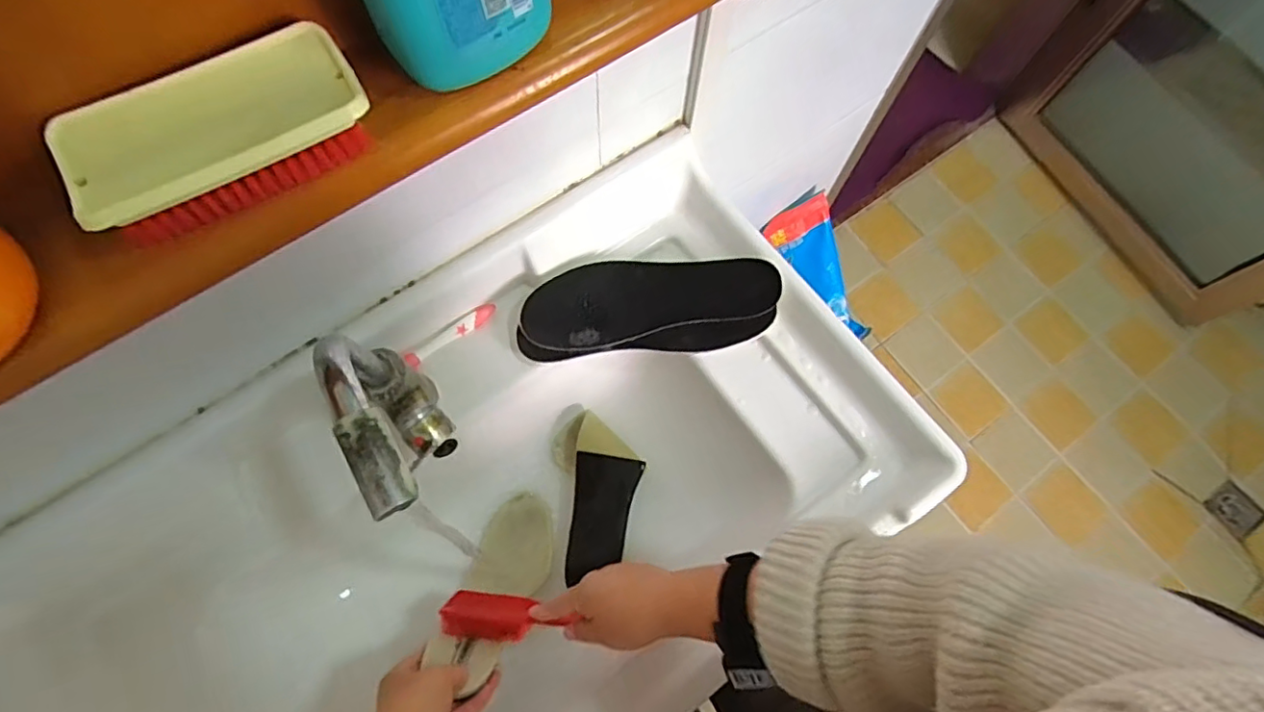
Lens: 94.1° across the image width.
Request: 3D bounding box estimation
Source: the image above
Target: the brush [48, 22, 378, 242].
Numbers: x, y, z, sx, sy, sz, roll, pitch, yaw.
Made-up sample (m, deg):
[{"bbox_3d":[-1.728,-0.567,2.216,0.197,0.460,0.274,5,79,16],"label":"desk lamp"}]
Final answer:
[{"bbox_3d":[-0.200,-0.109,0.290,0.132,0.033,0.065,-32,74,-12],"label":"brush"}]

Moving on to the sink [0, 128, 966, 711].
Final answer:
[{"bbox_3d":[-0.143,0.179,0.622,0.829,0.199,0.463,-34,75,-12],"label":"sink"}]

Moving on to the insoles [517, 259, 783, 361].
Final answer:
[{"bbox_3d":[0.019,-0.054,0.642,0.284,0.035,0.103,-4,86,-2],"label":"insoles"}]

